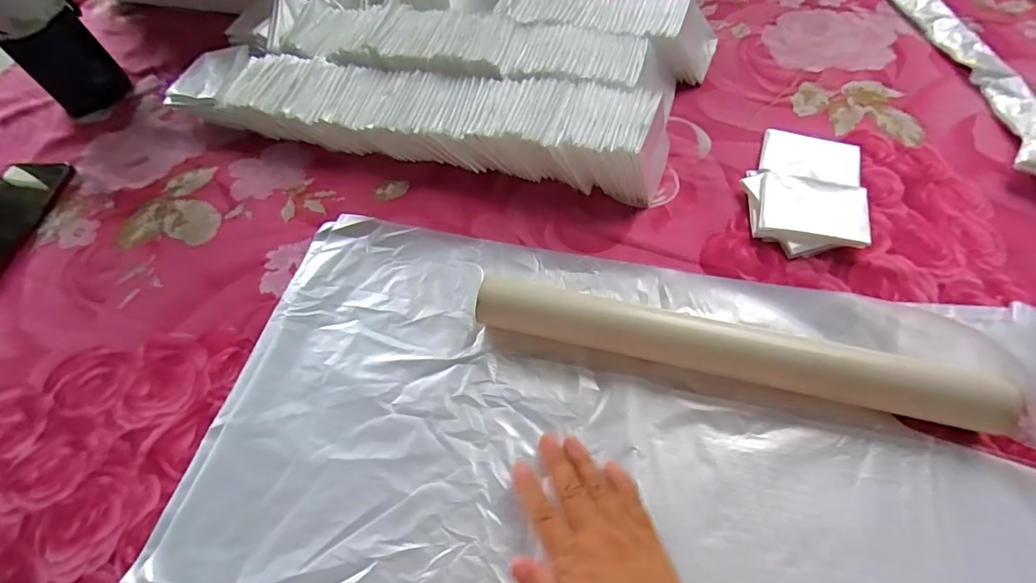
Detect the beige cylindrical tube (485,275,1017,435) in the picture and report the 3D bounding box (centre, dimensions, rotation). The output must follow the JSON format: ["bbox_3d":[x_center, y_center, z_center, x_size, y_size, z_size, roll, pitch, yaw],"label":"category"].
[{"bbox_3d":[0.143,0.040,0.359,0.350,0.037,0.039,12,61,11],"label":"beige cylindrical tube"}]

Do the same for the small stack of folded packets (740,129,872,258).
[{"bbox_3d":[0.258,-0.094,0.443,0.095,0.022,0.143,16,62,13],"label":"small stack of folded packets"}]

